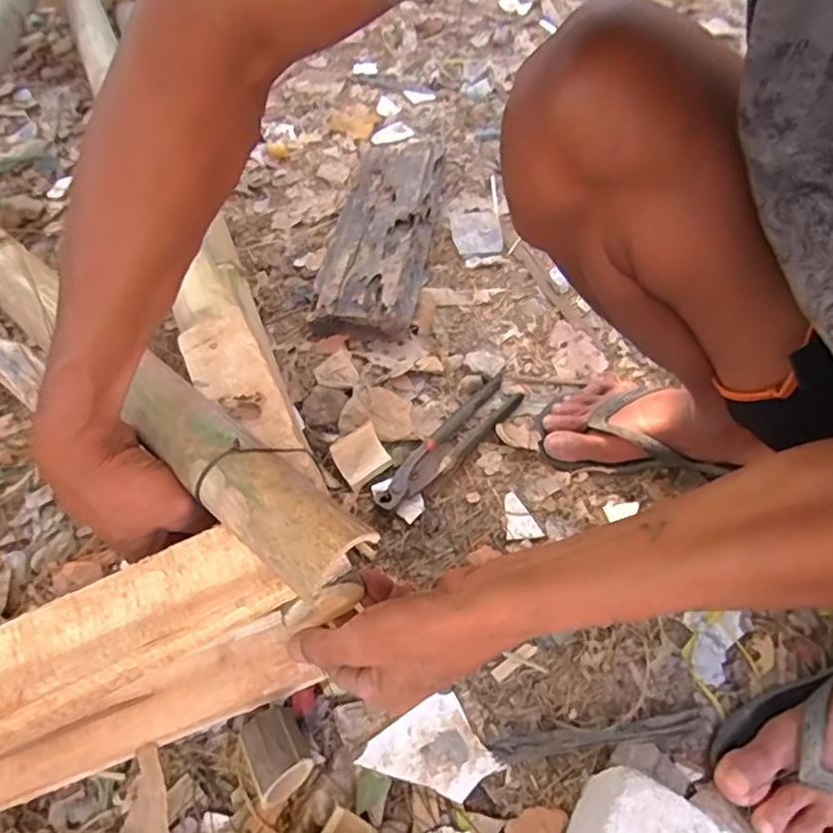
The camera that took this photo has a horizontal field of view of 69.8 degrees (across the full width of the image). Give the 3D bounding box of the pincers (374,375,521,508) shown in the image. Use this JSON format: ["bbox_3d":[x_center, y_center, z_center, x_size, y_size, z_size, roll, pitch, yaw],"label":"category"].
[{"bbox_3d":[0.036,0.030,0.672,0.048,0.018,0.220,38,64,21],"label":"pincers"}]

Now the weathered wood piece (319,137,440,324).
[{"bbox_3d":[-0.043,-0.278,0.859,0.134,0.065,0.413,7,57,3],"label":"weathered wood piece"}]

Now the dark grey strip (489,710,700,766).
[{"bbox_3d":[0.151,0.266,0.497,0.179,0.019,0.018,-6,57,-5],"label":"dark grey strip"}]

